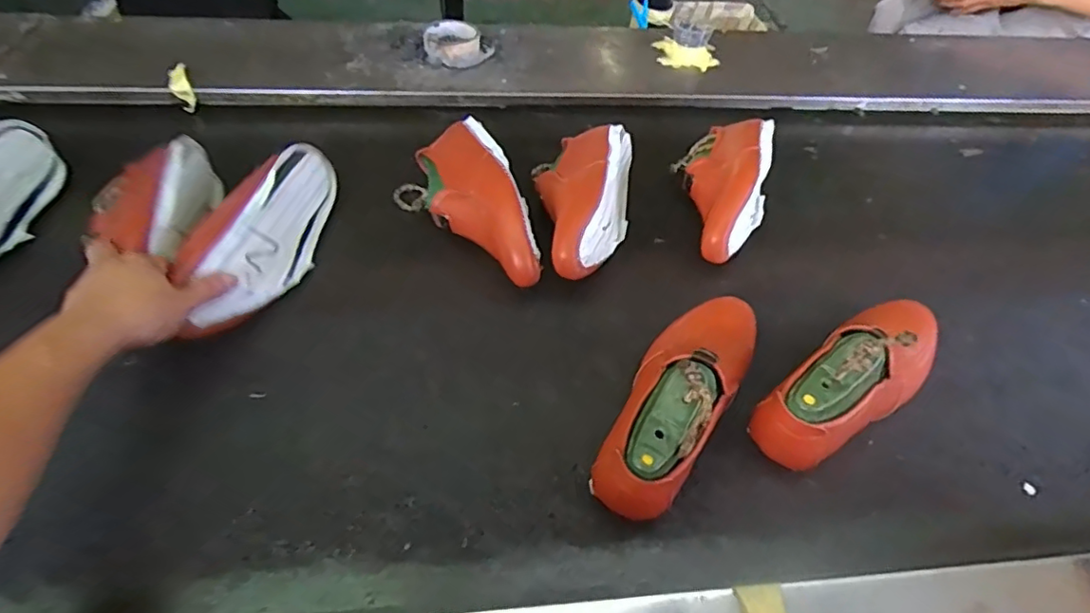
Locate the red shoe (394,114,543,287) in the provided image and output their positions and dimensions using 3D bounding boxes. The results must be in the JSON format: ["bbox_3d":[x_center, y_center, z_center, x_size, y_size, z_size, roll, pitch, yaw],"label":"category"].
[{"bbox_3d":[-0.097,-0.117,0.674,0.122,0.076,0.244,-12,53,-16],"label":"red shoe"}]

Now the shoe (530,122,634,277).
[{"bbox_3d":[0.049,-0.127,0.698,0.110,0.076,0.233,6,50,-1],"label":"shoe"}]

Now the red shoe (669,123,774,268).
[{"bbox_3d":[0.227,-0.154,0.737,0.115,0.077,0.242,12,51,4],"label":"red shoe"}]

